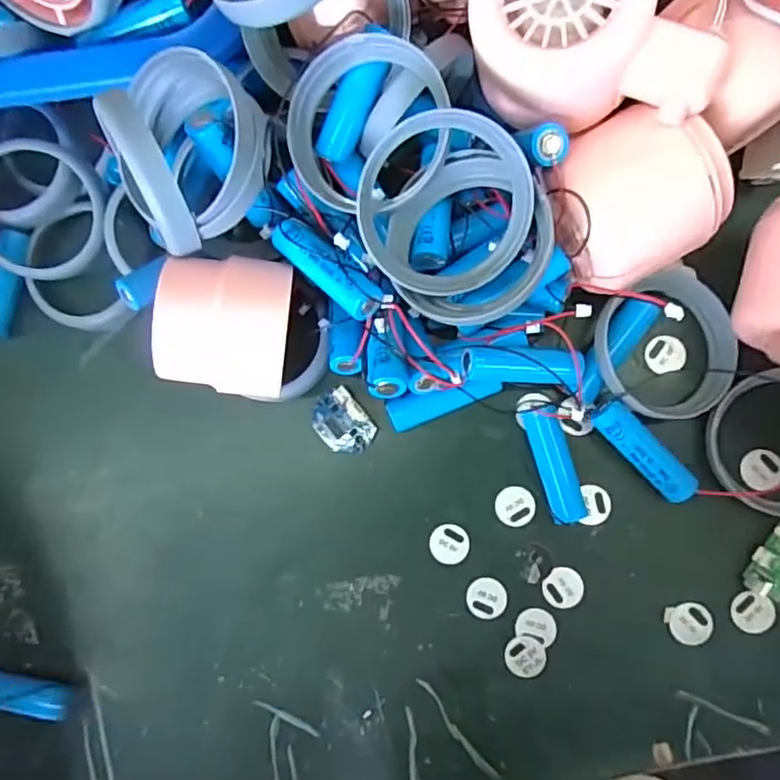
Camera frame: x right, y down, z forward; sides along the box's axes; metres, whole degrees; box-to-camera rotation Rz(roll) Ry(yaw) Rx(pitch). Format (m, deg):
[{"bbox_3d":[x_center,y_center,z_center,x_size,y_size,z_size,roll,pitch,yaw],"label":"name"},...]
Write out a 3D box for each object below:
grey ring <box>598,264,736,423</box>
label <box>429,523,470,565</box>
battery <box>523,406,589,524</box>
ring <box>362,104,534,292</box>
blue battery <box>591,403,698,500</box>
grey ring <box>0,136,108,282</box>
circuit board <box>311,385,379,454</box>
[{"bbox_3d":[0.114,-0.018,0.243,0.060,0.020,0.057,0,88,5],"label":"grey ring"},{"bbox_3d":[0.026,0.066,0.256,0.017,0.004,0.017,0,83,4],"label":"label"},{"bbox_3d":[0.069,0.031,0.249,0.015,0.014,0.048,-15,86,5],"label":"battery"},{"bbox_3d":[0.019,-0.062,0.203,0.058,0.008,0.060,-2,115,-4],"label":"ring"},{"bbox_3d":[0.102,0.025,0.242,0.014,0.016,0.048,-44,85,2],"label":"blue battery"},{"bbox_3d":[-0.152,-0.075,0.258,0.057,0.016,0.057,0,105,0],"label":"grey ring"},{"bbox_3d":[-0.021,0.015,0.260,0.022,0.008,0.028,-40,85,3],"label":"circuit board"}]

